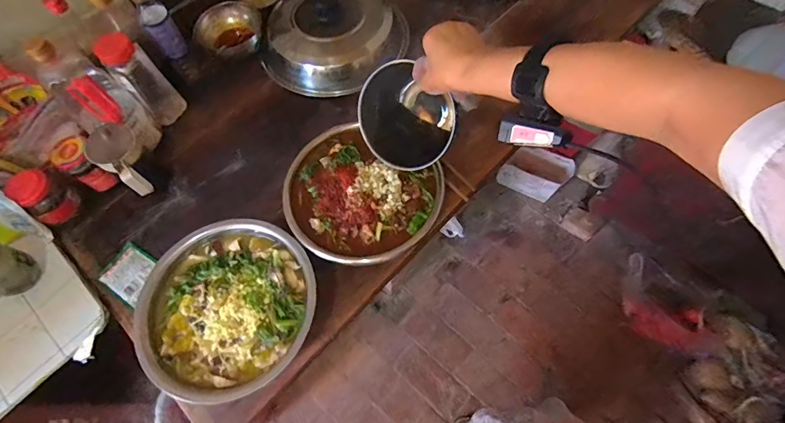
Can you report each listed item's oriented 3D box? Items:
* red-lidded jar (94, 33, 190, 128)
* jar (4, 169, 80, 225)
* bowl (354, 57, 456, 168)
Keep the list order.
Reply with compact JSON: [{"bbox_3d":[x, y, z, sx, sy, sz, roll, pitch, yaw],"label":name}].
[{"bbox_3d":[-0.524,-0.279,0.837,0.073,0.217,0.093,25,67,12],"label":"red-lidded jar"},{"bbox_3d":[-0.668,-0.028,0.762,0.072,0.084,0.068,0,64,0],"label":"jar"},{"bbox_3d":[0.024,-0.166,0.708,0.154,0.060,0.176,-42,90,23],"label":"bowl"}]

